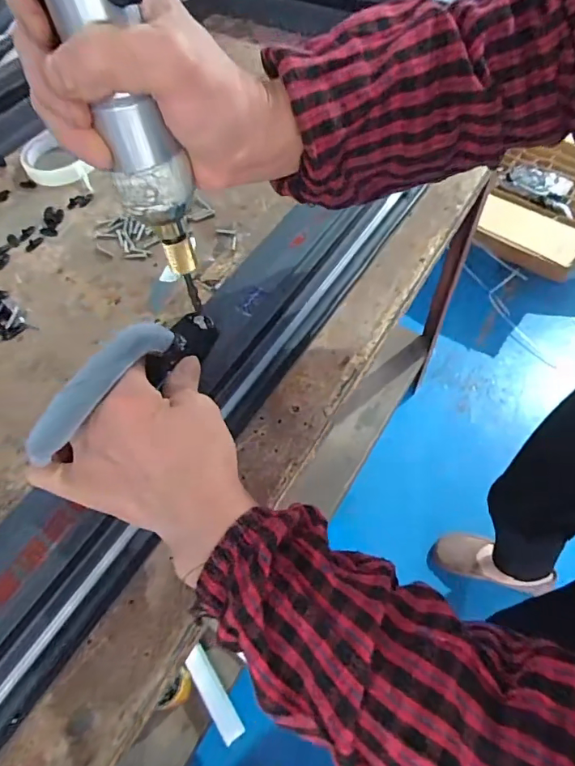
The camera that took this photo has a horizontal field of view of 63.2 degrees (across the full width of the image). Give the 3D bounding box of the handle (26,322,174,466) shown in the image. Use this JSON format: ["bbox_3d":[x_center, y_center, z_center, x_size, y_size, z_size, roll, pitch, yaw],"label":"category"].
[{"bbox_3d":[-0.115,-0.002,0.283,0.021,0.022,0.110,28,62,18],"label":"handle"}]

